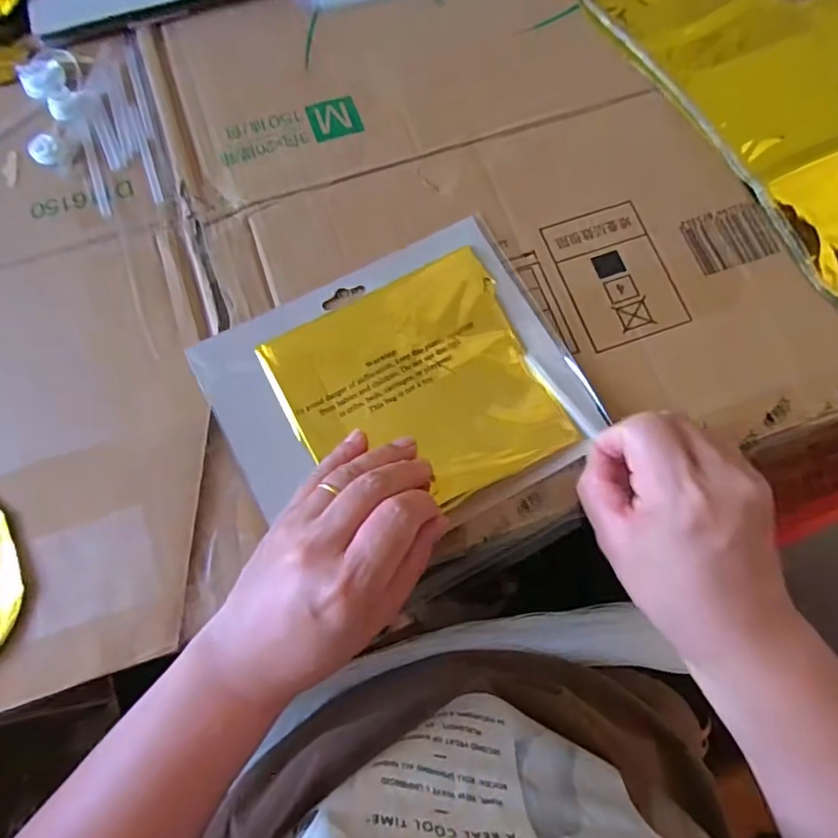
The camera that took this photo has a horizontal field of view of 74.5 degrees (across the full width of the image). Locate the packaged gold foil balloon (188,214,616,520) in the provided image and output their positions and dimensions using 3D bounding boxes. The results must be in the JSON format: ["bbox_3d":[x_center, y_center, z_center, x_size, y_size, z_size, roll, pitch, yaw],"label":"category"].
[{"bbox_3d":[-0.012,-0.019,0.319,0.196,0.013,0.156,-26,75,-8],"label":"packaged gold foil balloon"}]

